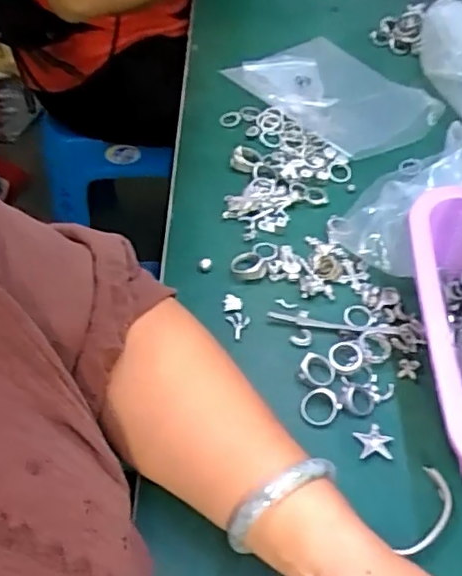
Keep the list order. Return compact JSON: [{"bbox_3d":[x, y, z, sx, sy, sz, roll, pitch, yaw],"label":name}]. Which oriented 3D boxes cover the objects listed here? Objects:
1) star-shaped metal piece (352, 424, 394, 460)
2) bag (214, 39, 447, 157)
[{"bbox_3d":[0.093,0.100,0.391,0.024,0.004,0.021,-2,51,-2],"label":"star-shaped metal piece"},{"bbox_3d":[0.105,-0.204,0.618,0.147,0.034,0.197,-28,57,-21],"label":"bag"}]

